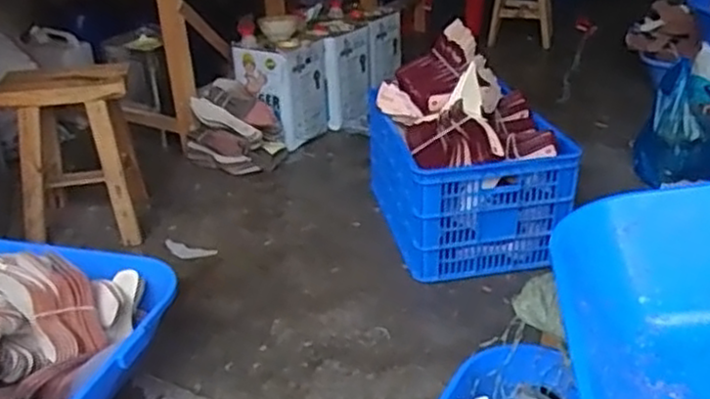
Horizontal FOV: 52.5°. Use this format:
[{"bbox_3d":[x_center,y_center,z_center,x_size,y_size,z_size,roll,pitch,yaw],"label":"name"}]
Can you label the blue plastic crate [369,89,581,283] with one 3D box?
[{"bbox_3d":[0.284,-0.059,1.910,0.406,0.291,0.566,-7,28,-8],"label":"blue plastic crate"}]

